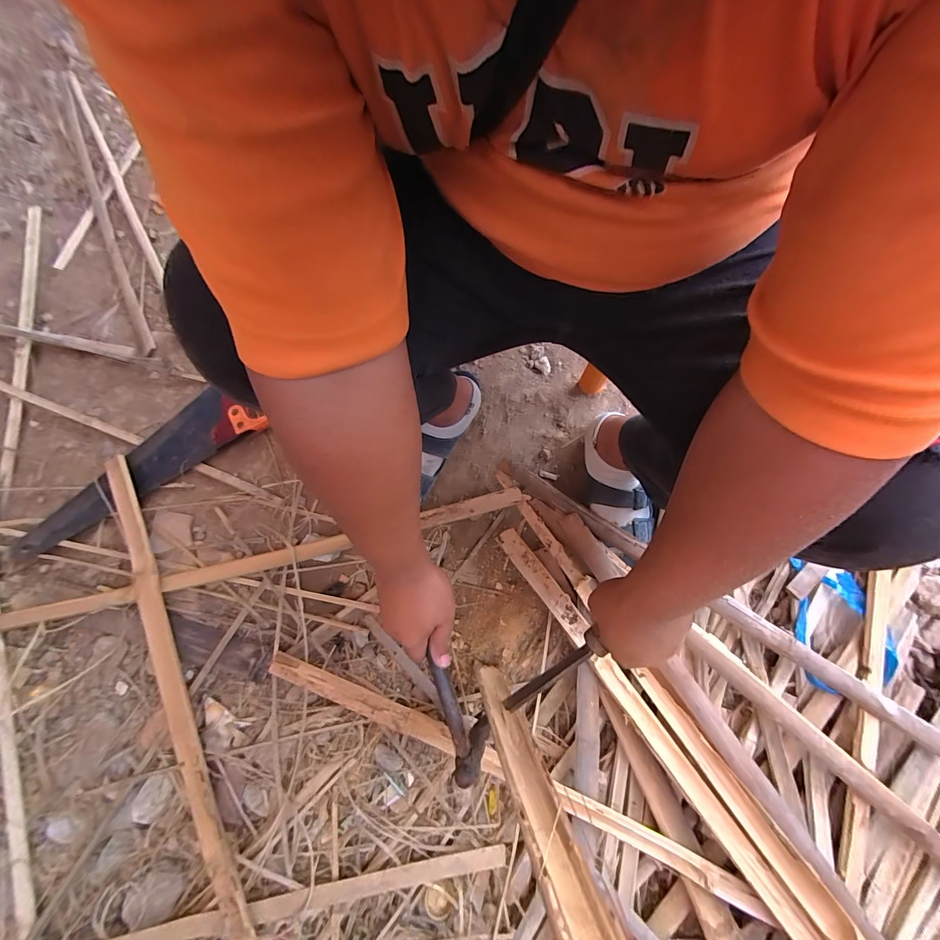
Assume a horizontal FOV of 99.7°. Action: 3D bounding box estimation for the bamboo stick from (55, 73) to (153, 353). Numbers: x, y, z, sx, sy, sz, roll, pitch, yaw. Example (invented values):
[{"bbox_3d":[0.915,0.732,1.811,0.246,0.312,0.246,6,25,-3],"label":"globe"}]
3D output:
[{"bbox_3d":[-0.731,-0.523,0.781,0.027,0.013,0.711,-25,79,-4],"label":"bamboo stick"}]

